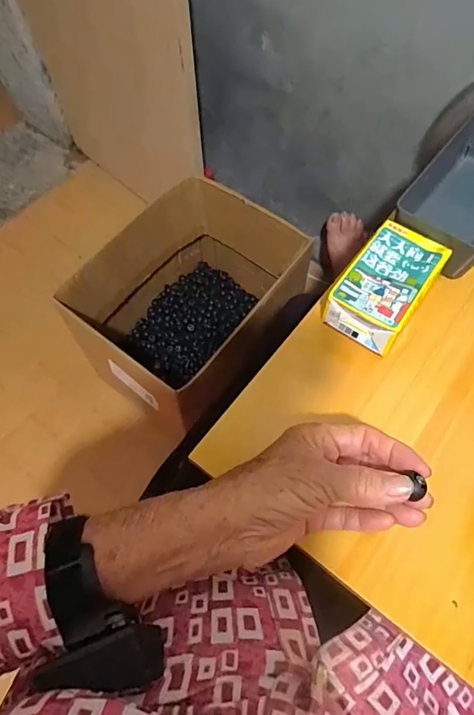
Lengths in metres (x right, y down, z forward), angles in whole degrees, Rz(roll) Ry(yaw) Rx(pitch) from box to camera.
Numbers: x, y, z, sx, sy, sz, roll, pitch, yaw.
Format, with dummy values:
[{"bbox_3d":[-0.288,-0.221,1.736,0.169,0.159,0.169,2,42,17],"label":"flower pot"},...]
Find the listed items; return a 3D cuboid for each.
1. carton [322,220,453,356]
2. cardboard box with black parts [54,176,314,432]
[{"bbox_3d":[0.127,-0.063,0.389,0.068,0.043,0.106,33,68,16],"label":"carton"},{"bbox_3d":[-0.085,-0.089,0.838,0.306,0.264,0.369,35,68,17],"label":"cardboard box with black parts"}]

